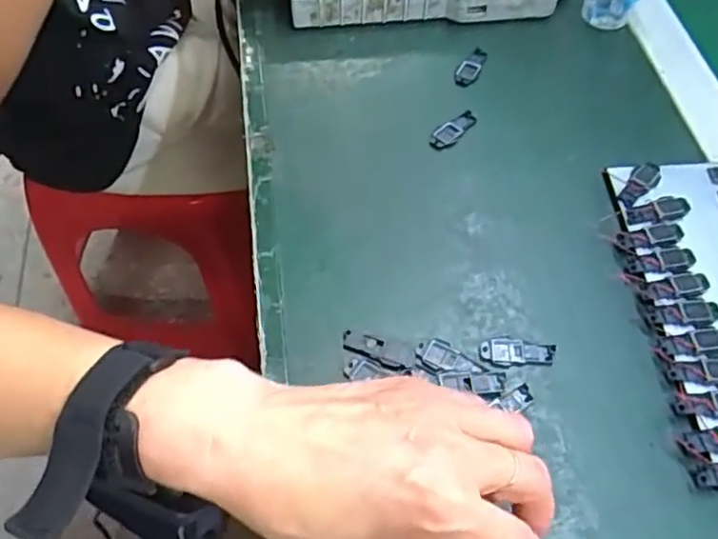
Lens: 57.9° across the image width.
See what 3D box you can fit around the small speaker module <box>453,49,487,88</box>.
[{"bbox_3d":[0.083,-0.150,0.478,0.016,0.004,0.046,23,59,14],"label":"small speaker module"}]

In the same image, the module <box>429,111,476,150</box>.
[{"bbox_3d":[0.064,-0.096,0.442,0.015,0.004,0.044,36,63,21],"label":"module"}]

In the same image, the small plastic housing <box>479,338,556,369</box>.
[{"bbox_3d":[0.086,0.044,0.351,0.040,0.004,0.017,-3,57,-3],"label":"small plastic housing"}]

